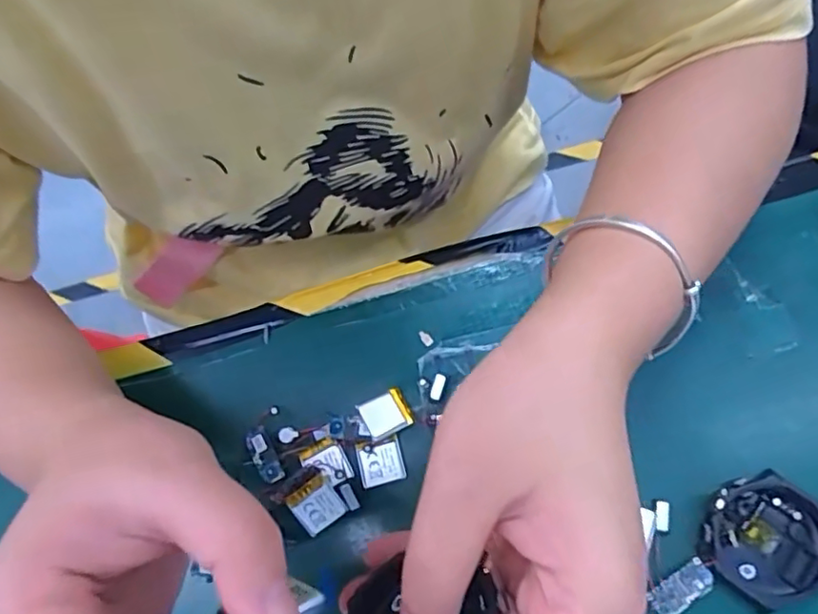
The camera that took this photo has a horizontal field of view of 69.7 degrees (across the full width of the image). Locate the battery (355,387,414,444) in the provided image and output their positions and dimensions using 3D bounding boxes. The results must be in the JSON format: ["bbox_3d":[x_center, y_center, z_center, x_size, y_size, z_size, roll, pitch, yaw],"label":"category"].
[{"bbox_3d":[-0.012,0.053,0.291,0.023,0.007,0.020,-30,71,-2],"label":"battery"}]

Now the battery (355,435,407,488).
[{"bbox_3d":[-0.014,0.074,0.284,0.022,0.005,0.021,-15,71,3],"label":"battery"}]

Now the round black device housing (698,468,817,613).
[{"bbox_3d":[0.157,0.102,0.257,0.046,0.016,0.053,23,77,14],"label":"round black device housing"}]

